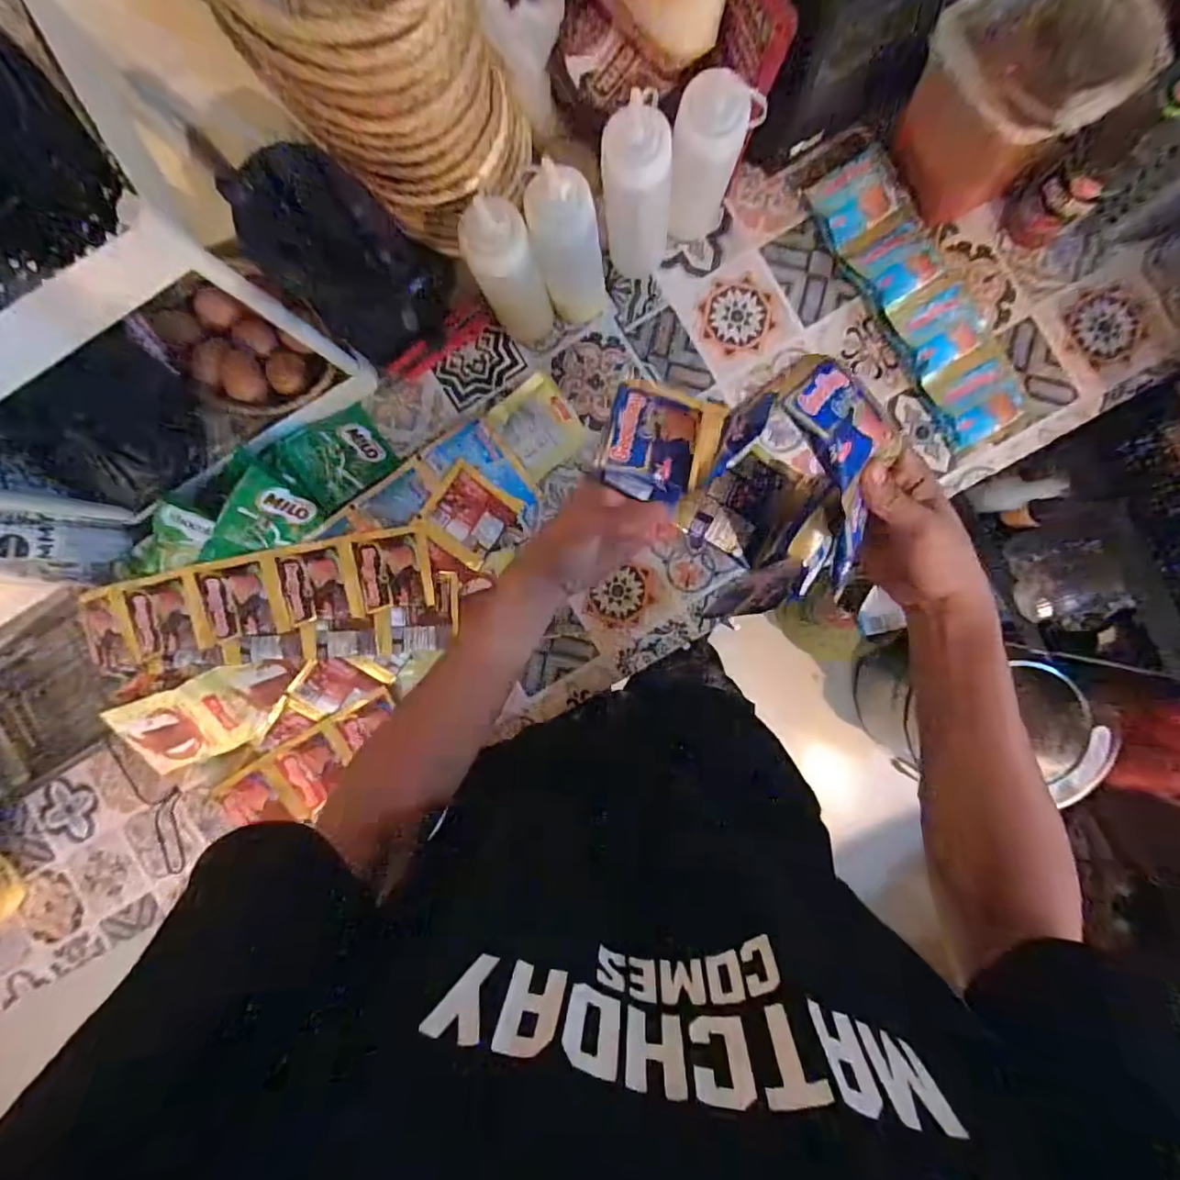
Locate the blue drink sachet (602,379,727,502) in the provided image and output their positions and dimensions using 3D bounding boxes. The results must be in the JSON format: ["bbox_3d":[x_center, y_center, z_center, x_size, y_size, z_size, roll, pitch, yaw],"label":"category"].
[{"bbox_3d":[0.052,-0.106,0.402,0.078,0.015,0.088,18,66,-8],"label":"blue drink sachet"}]

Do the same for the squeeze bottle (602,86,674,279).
[{"bbox_3d":[0.042,-0.356,0.507,0.058,0.189,0.047,-2,92,5],"label":"squeeze bottle"}]

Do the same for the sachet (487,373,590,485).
[{"bbox_3d":[-0.056,-0.175,0.605,0.080,0.008,0.089,-38,89,5],"label":"sachet"}]

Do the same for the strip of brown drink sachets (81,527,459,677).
[{"bbox_3d":[-0.344,0.018,0.602,0.383,0.048,0.126,-6,91,5],"label":"strip of brown drink sachets"}]

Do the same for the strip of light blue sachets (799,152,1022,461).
[{"bbox_3d":[0.330,-0.292,0.564,0.089,0.017,0.305,-31,89,5],"label":"strip of light blue sachets"}]

